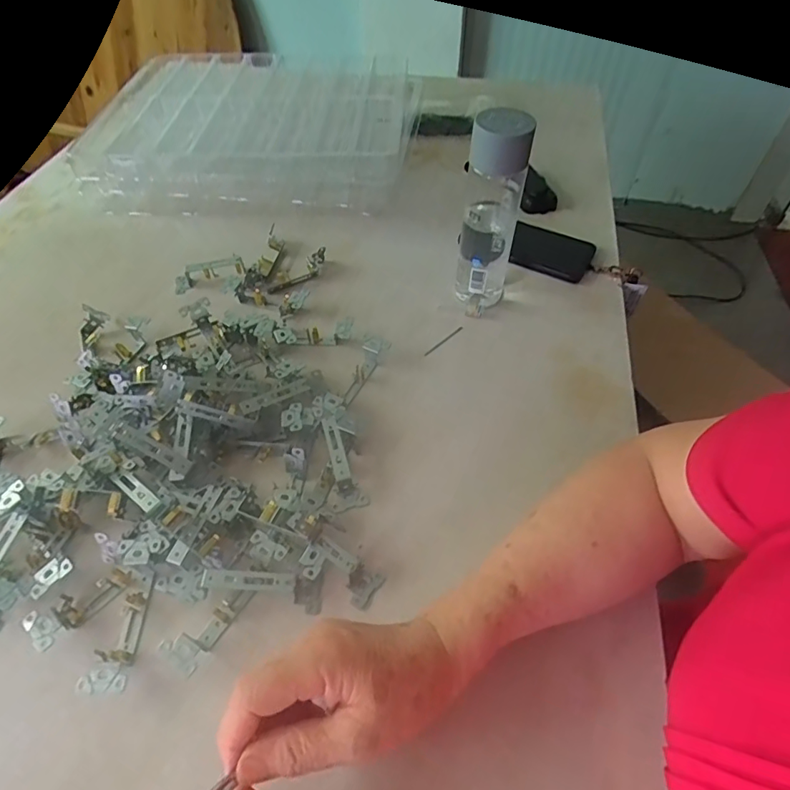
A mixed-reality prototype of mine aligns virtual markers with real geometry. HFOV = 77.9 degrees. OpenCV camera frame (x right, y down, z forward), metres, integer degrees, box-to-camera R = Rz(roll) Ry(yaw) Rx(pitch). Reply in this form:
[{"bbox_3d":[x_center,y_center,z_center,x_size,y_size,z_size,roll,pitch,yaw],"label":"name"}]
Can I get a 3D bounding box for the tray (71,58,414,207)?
[{"bbox_3d":[-0.204,-0.396,0.731,0.445,0.087,0.326,6,55,6],"label":"tray"}]

